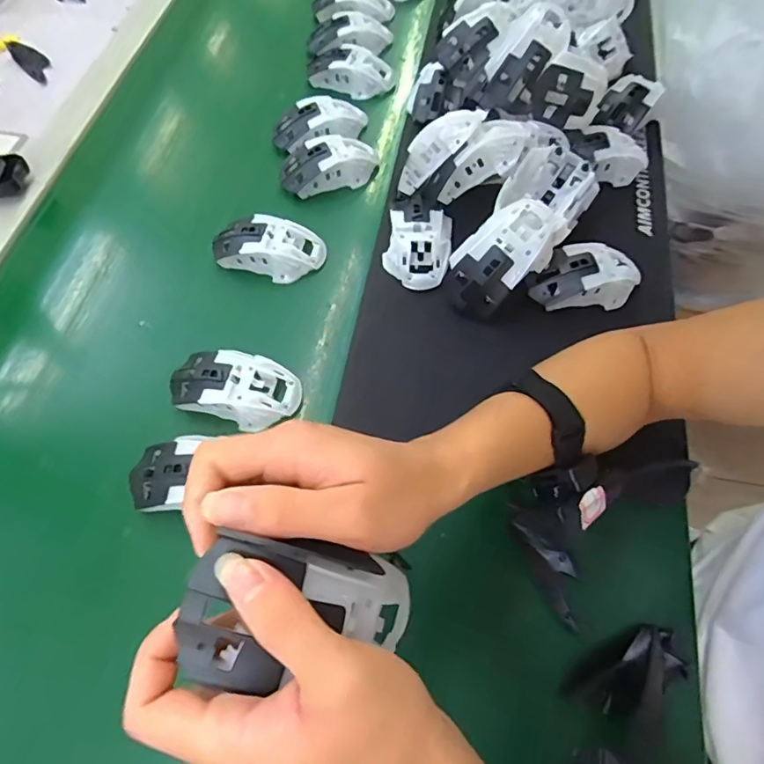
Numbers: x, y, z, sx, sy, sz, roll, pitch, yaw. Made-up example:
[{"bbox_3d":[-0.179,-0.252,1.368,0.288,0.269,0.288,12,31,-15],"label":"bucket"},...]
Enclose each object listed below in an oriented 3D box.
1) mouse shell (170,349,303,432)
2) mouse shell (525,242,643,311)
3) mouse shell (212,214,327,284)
[{"bbox_3d":[-0.130,0.005,0.443,0.110,0.041,0.060,10,65,10],"label":"mouse shell"},{"bbox_3d":[0.196,-0.103,0.487,0.112,0.039,0.056,-9,63,0],"label":"mouse shell"},{"bbox_3d":[-0.117,-0.137,0.509,0.111,0.033,0.053,3,64,6],"label":"mouse shell"}]

